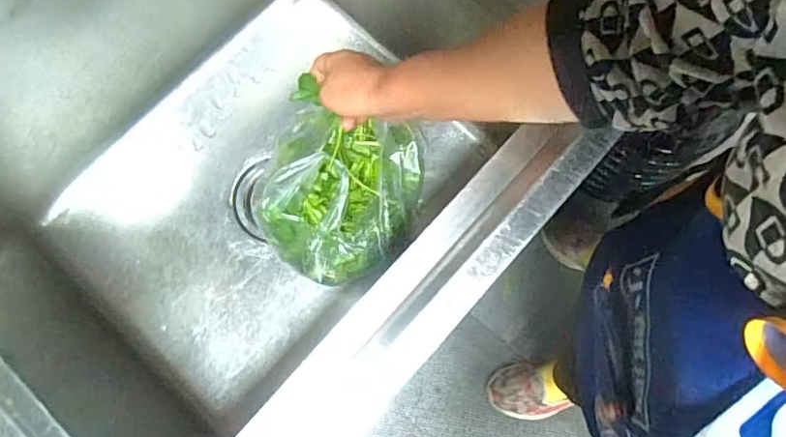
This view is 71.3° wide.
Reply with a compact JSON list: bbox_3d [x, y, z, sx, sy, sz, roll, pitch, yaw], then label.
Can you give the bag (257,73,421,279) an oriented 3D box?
[{"bbox_3d":[-0.061,-0.032,0.587,0.169,0.103,0.185,17,80,2],"label":"bag"}]

